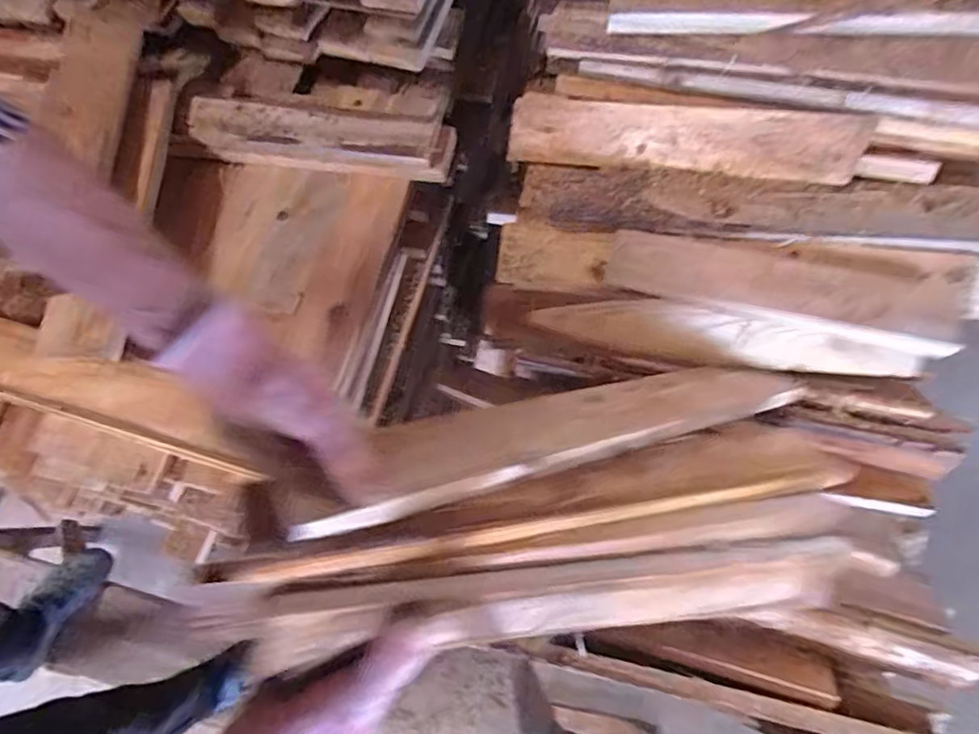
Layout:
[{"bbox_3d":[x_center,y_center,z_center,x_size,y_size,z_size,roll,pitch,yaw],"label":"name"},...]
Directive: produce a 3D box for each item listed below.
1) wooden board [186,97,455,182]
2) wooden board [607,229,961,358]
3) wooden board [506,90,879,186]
[{"bbox_3d":[-0.183,-0.248,0.597,0.282,0.030,0.064,9,68,5],"label":"wooden board"},{"bbox_3d":[0.295,-0.077,0.552,0.348,0.028,0.073,10,68,5],"label":"wooden board"},{"bbox_3d":[0.194,-0.237,0.576,0.348,0.066,0.016,10,28,11],"label":"wooden board"}]

